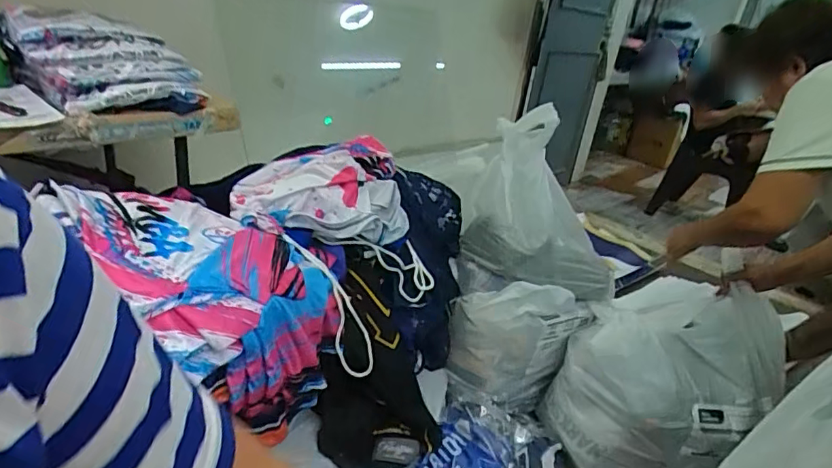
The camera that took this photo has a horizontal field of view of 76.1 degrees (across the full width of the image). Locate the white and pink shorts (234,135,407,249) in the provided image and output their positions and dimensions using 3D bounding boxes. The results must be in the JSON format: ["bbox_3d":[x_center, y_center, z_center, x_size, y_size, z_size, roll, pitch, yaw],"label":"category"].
[{"bbox_3d":[-0.205,-0.097,1.118,0.348,0.135,0.248,-3,27,-22],"label":"white and pink shorts"}]

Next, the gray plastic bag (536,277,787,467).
[{"bbox_3d":[0.568,0.355,1.283,0.438,0.445,0.314,12,25,10],"label":"gray plastic bag"}]

